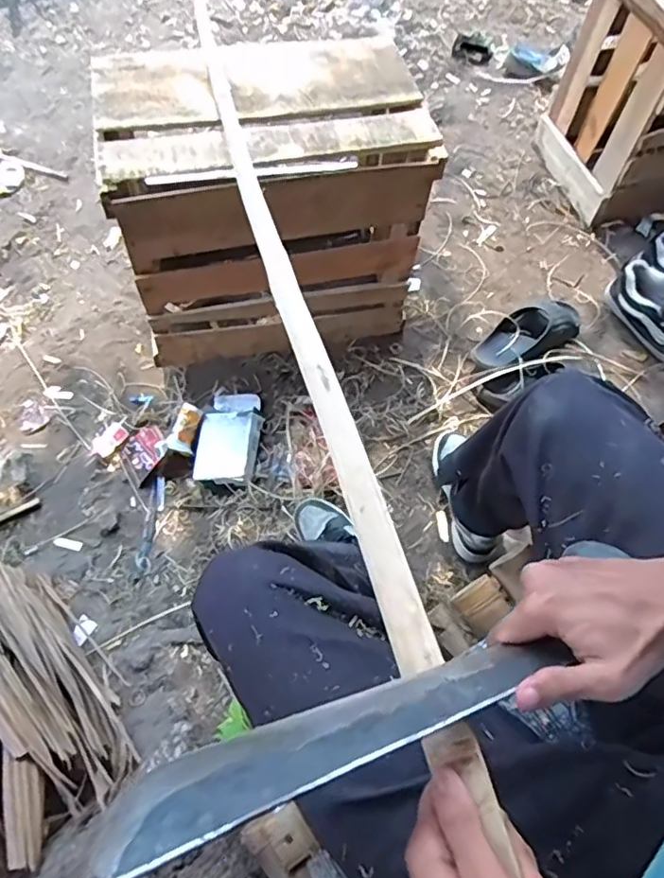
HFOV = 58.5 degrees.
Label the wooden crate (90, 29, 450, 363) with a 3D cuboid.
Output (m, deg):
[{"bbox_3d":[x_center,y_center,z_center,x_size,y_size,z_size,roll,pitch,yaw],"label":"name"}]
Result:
[{"bbox_3d":[-0.101,-0.429,1.083,0.520,0.428,0.397,-13,70,-3],"label":"wooden crate"}]

